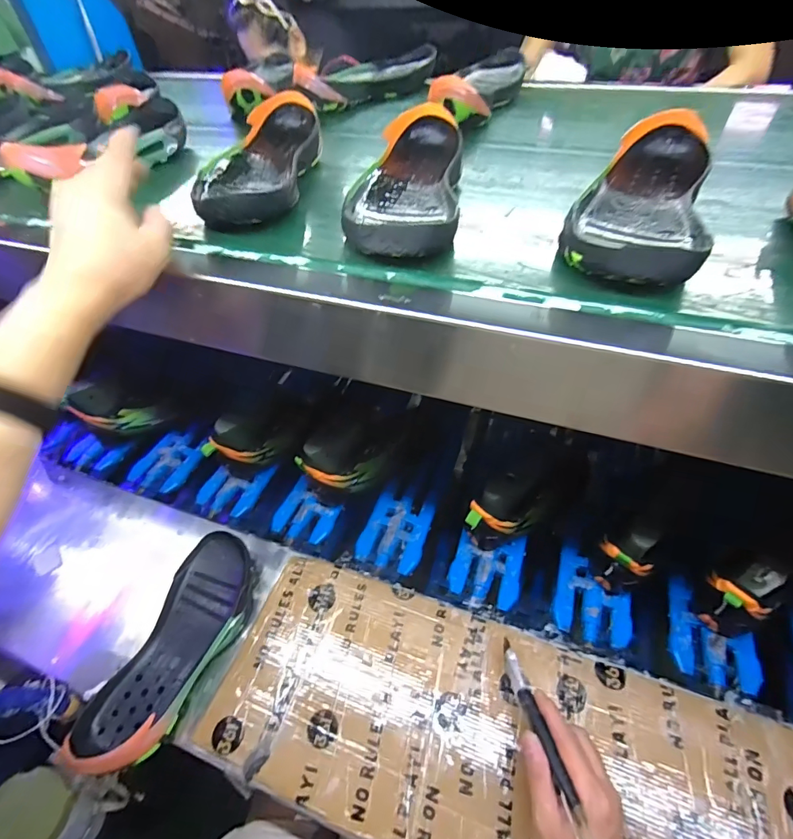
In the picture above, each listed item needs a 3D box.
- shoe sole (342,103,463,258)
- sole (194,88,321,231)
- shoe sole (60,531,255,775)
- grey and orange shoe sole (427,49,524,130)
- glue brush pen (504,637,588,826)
[{"bbox_3d":[0.012,-0.223,0.423,0.091,0.047,0.265,2,51,8],"label":"shoe sole"},{"bbox_3d":[-0.144,-0.282,0.477,0.091,0.053,0.238,-1,51,5],"label":"sole"},{"bbox_3d":[-0.251,0.253,0.513,0.102,0.051,0.249,10,53,14],"label":"shoe sole"},{"bbox_3d":[0.124,-0.491,0.649,0.101,0.060,0.261,10,53,14],"label":"grey and orange shoe sole"},{"bbox_3d":[0.134,0.285,0.430,0.015,0.022,0.147,-9,27,-6],"label":"glue brush pen"}]

